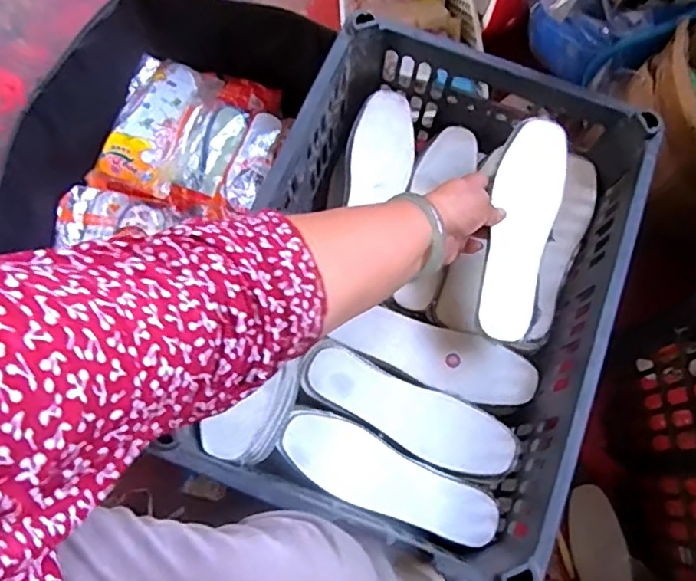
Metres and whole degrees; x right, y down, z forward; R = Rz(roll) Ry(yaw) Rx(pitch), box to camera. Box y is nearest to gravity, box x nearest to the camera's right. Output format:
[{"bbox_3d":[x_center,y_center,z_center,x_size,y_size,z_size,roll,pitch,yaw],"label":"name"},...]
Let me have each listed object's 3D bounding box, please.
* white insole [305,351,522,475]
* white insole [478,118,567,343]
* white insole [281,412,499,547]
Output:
[{"bbox_3d":[0.062,0.126,0.596,0.216,0.013,0.062,23,73,6],"label":"white insole"},{"bbox_3d":[0.170,-0.062,0.577,0.067,0.012,0.220,13,84,3],"label":"white insole"},{"bbox_3d":[0.038,0.188,0.575,0.216,0.019,0.070,26,73,7],"label":"white insole"}]

